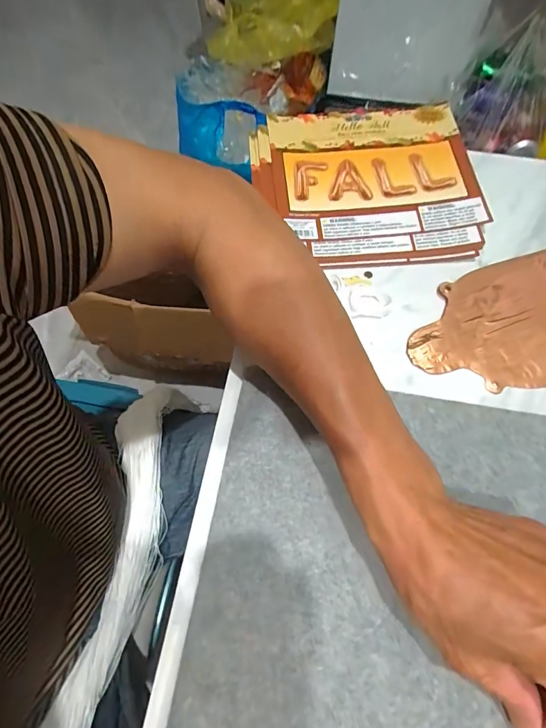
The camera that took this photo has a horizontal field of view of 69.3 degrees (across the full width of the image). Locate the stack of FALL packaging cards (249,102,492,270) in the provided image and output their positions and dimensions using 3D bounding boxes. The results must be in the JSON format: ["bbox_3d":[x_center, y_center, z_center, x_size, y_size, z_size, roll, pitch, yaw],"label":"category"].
[{"bbox_3d":[0.088,-0.177,0.383,0.202,0.017,0.183,-5,68,-2],"label":"stack of FALL packaging cards"}]

